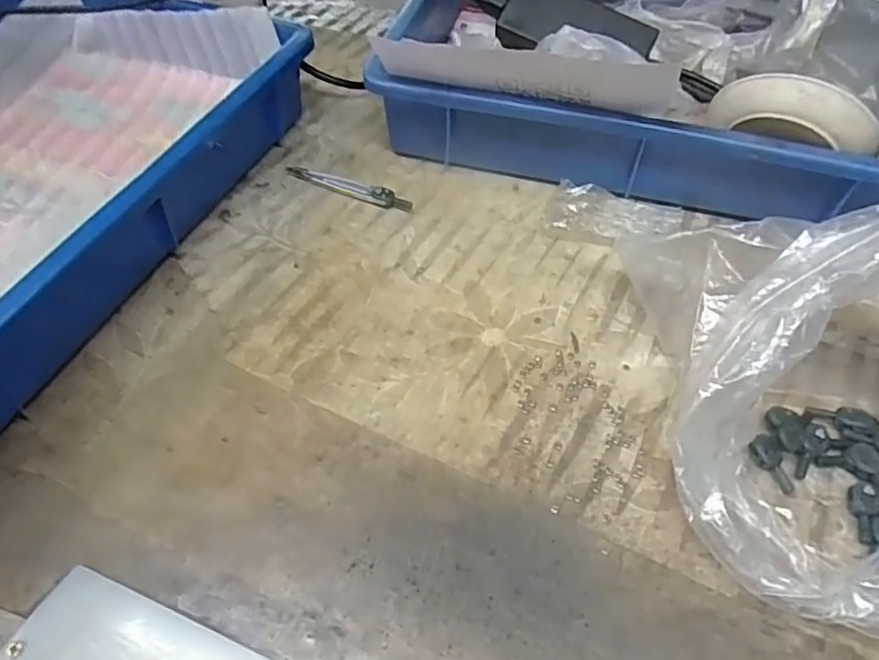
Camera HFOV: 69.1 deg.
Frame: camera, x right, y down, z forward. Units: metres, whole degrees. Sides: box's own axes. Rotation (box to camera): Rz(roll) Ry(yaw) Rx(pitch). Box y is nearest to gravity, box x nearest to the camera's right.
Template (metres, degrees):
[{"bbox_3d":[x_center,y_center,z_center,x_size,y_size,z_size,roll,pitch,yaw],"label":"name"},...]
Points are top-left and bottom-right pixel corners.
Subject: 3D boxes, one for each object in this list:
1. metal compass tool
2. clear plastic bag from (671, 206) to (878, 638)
[{"bbox_3d":[-0.074,-0.116,0.519,0.108,0.007,0.015,19,52,15],"label":"metal compass tool"},{"bbox_3d":[0.238,0.025,0.340,0.188,0.134,0.231,14,51,11],"label":"clear plastic bag"}]

